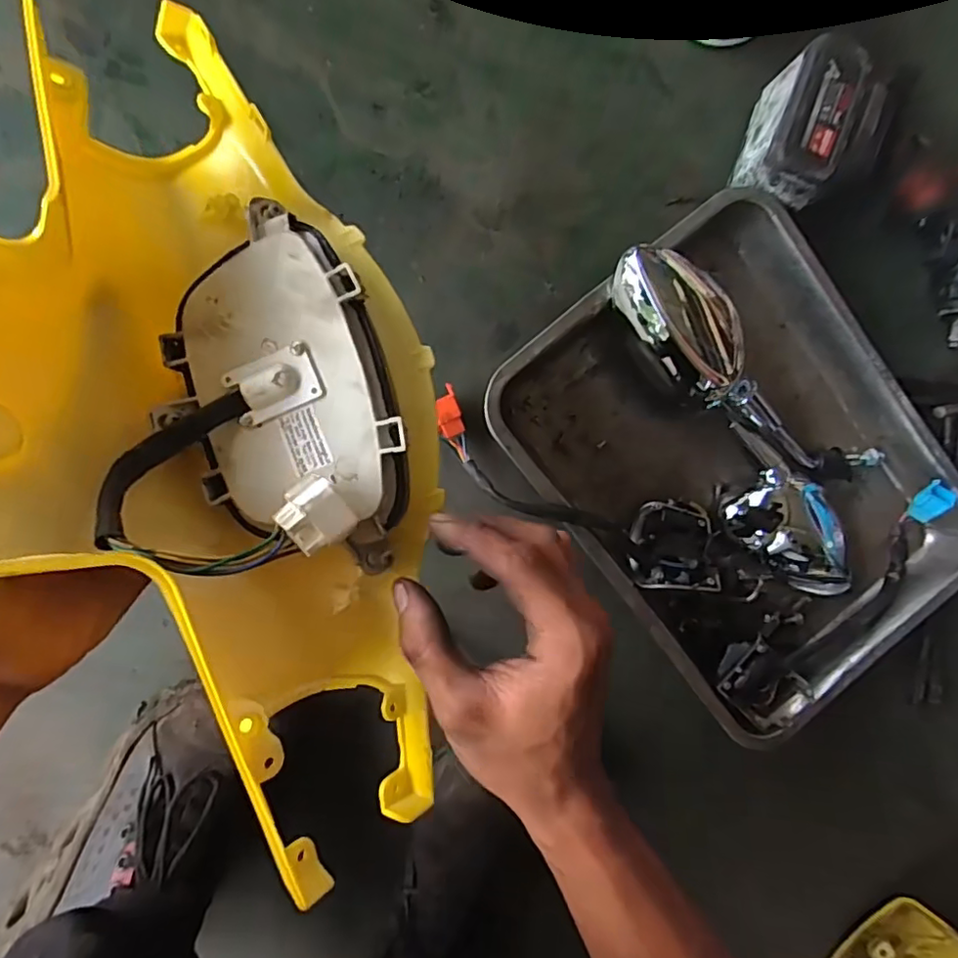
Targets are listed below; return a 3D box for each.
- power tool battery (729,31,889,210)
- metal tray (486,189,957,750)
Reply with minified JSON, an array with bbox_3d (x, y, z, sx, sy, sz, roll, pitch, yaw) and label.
[{"bbox_3d":[0.267,-0.272,0.473,0.081,0.072,0.113,18,90,-8],"label":"power tool battery"},{"bbox_3d":[0.224,-0.004,0.490,0.293,0.053,0.383,-40,97,-4],"label":"metal tray"}]

